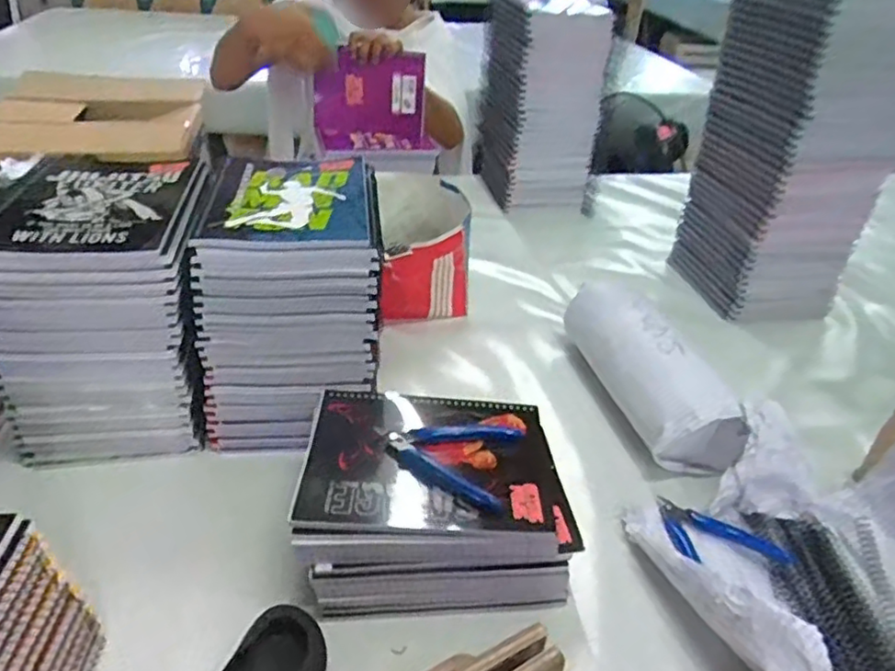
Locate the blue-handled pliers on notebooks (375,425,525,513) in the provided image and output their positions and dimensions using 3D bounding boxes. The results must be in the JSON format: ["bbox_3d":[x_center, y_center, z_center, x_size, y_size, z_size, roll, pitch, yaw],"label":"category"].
[{"bbox_3d":[0.000,0.098,0.543,0.116,0.013,0.087,15,36,15],"label":"blue-handled pliers on notebooks"}]

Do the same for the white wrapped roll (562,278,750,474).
[{"bbox_3d":[0.233,0.034,0.727,0.099,0.085,0.253,-5,36,-14],"label":"white wrapped roll"}]

